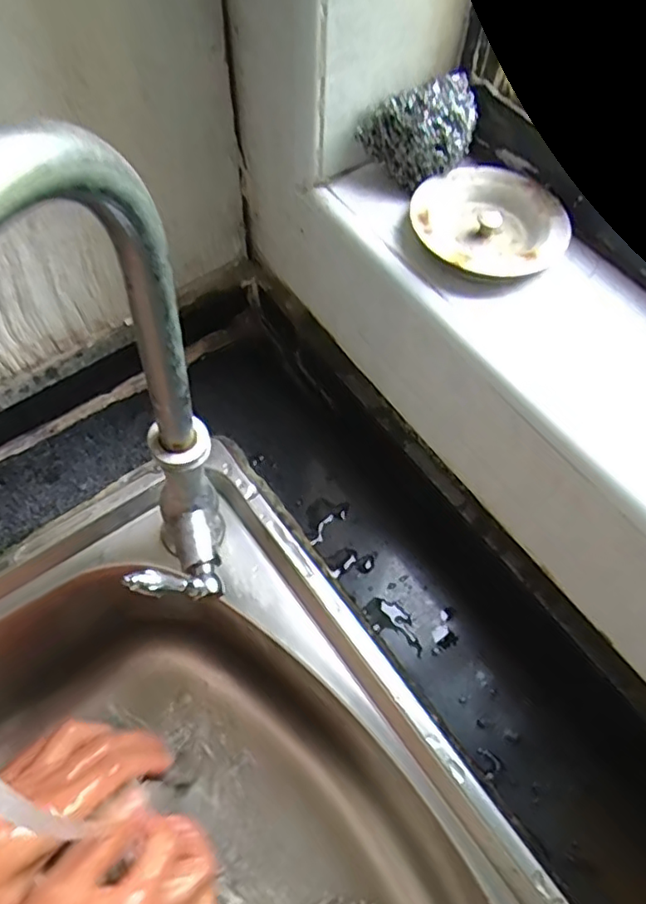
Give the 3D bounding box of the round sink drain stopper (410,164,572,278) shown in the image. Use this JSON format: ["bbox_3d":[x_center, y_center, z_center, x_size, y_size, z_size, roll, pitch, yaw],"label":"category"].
[{"bbox_3d":[0.089,-0.124,0.334,0.080,0.015,0.076,1,61,-1],"label":"round sink drain stopper"}]

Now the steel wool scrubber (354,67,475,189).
[{"bbox_3d":[0.055,-0.172,0.339,0.061,0.044,0.036,-20,64,-12],"label":"steel wool scrubber"}]

